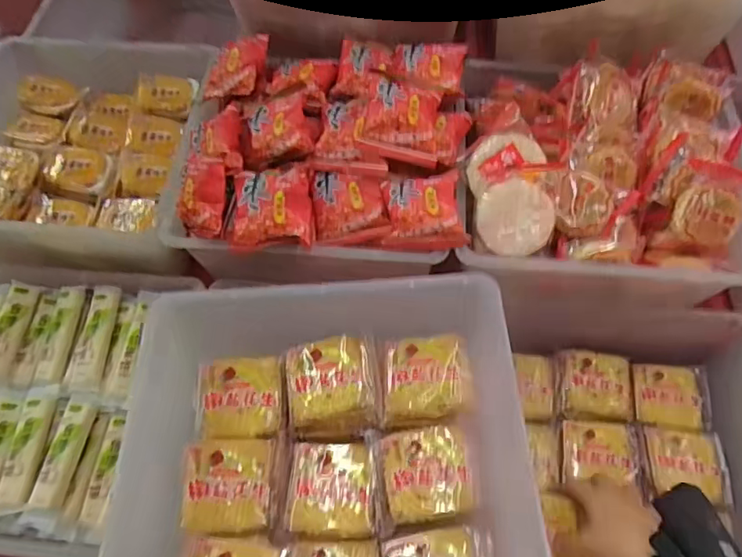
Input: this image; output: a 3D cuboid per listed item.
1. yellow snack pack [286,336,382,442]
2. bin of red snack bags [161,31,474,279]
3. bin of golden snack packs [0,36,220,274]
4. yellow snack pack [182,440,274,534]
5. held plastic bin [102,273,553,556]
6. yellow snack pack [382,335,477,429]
[{"bbox_3d":[-0.033,0.098,0.473,0.081,0.024,0.088,-6,61,-1],"label":"yellow snack pack"},{"bbox_3d":[-0.052,-0.135,0.584,0.307,0.126,0.259,4,61,4],"label":"bin of red snack bags"},{"bbox_3d":[-0.349,-0.172,0.676,0.296,0.109,0.324,8,62,7],"label":"bin of golden snack packs"},{"bbox_3d":[-0.117,0.170,0.437,0.067,0.013,0.069,-4,61,0],"label":"yellow snack pack"},{"bbox_3d":[-0.032,0.154,0.412,0.288,0.092,0.294,-2,61,1],"label":"held plastic bin"},{"bbox_3d":[0.048,0.087,0.470,0.077,0.020,0.076,-5,61,-1],"label":"yellow snack pack"}]

